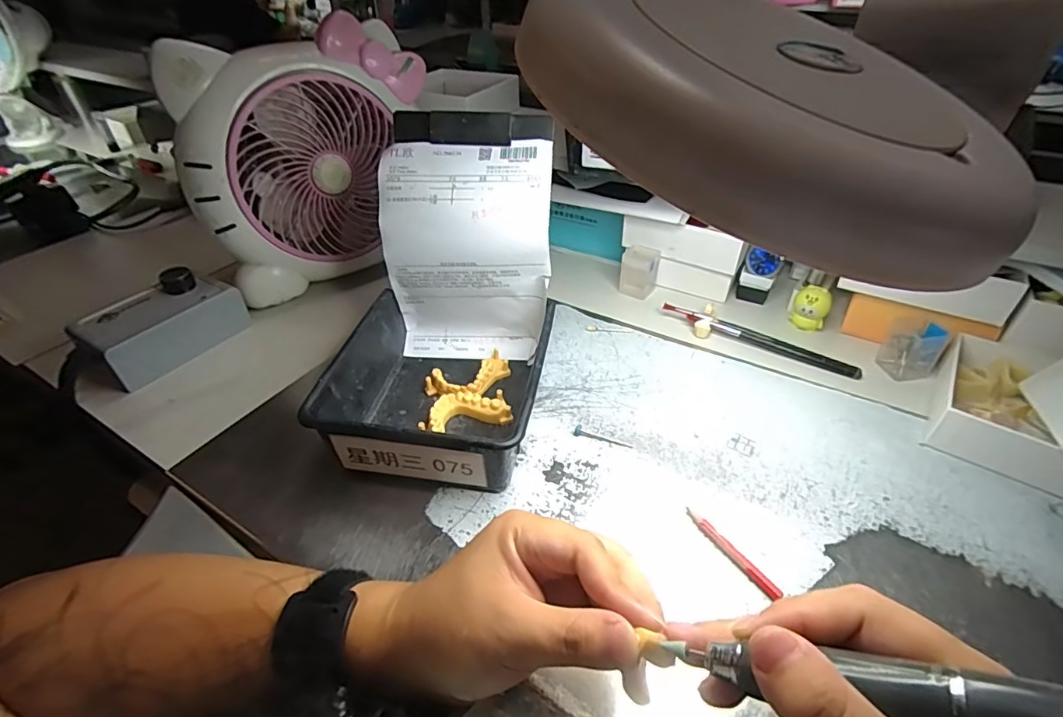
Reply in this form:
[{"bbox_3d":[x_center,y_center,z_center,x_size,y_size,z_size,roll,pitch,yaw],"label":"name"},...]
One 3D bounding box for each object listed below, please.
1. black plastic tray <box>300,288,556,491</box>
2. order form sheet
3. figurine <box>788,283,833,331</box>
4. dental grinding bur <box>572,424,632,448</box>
[{"bbox_3d":[-0.072,0.021,0.428,0.158,0.064,0.162,6,40,8],"label":"black plastic tray"},{"bbox_3d":[-0.056,-0.089,0.475,0.144,0.185,0.072,3,40,6],"label":"order form sheet"},{"bbox_3d":[0.284,-0.051,0.527,0.032,0.043,0.026,23,45,26],"label":"figurine"},{"bbox_3d":[0.059,0.064,0.428,0.048,0.005,0.009,12,44,16],"label":"dental grinding bur"}]

